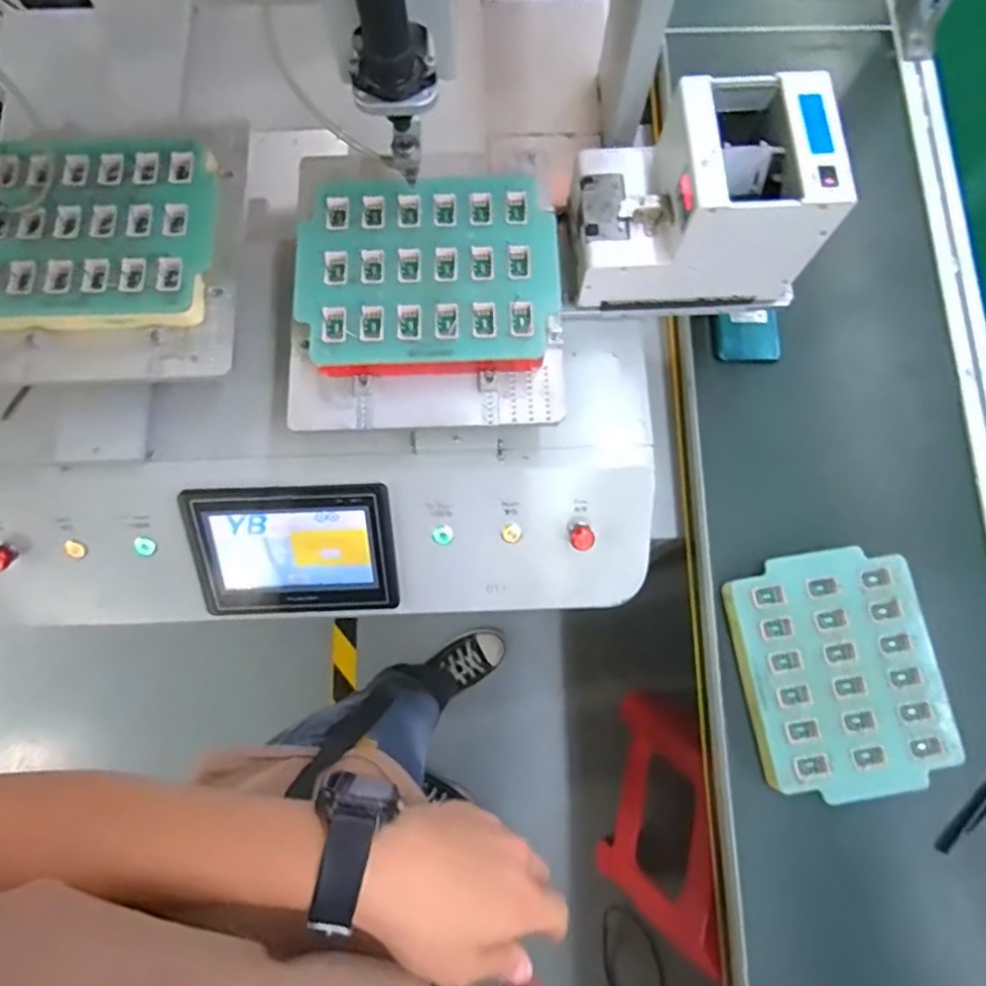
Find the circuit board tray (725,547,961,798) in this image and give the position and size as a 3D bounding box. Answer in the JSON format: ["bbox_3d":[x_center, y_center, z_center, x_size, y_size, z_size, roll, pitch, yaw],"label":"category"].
[{"bbox_3d":[0.338,0.177,0.610,0.175,0.047,0.224,-8,76,-4],"label":"circuit board tray"}]

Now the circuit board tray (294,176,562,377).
[{"bbox_3d":[-0.056,-0.193,0.546,0.224,0.032,0.172,-2,76,-2],"label":"circuit board tray"}]

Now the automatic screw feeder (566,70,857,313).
[{"bbox_3d":[0.182,-0.263,0.571,0.198,0.171,0.132,-3,76,-2],"label":"automatic screw feeder"}]

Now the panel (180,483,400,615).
[{"bbox_3d":[-0.201,0.060,0.626,0.199,0.020,0.147,-1,116,-2],"label":"panel"}]

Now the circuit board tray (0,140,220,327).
[{"bbox_3d":[-0.365,-0.238,0.548,0.222,0.026,0.175,0,76,-2],"label":"circuit board tray"}]

